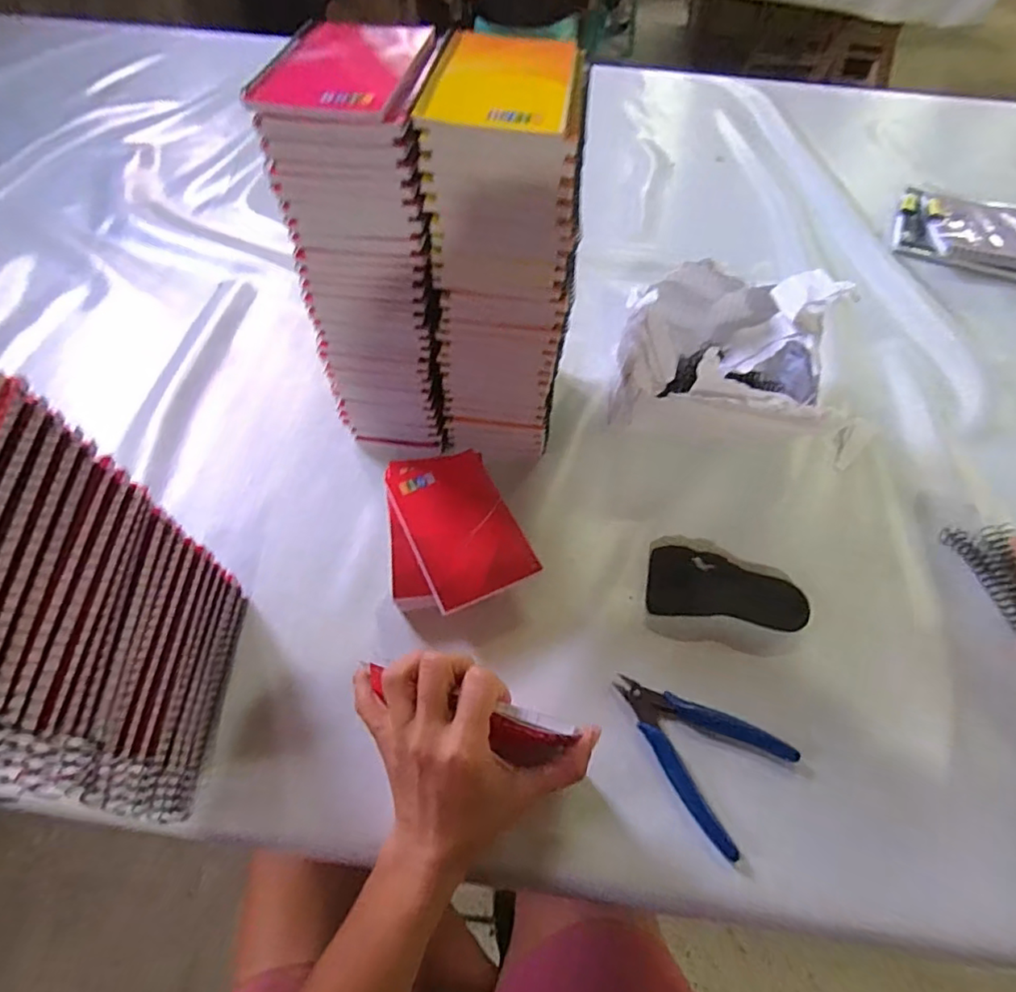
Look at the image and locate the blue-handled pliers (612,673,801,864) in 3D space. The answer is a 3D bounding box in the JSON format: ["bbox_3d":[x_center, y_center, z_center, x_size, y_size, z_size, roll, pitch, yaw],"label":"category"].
[{"bbox_3d":[0.127,0.166,0.395,0.082,0.009,0.117,-38,64,-23],"label":"blue-handled pliers"}]

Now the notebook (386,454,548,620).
[{"bbox_3d":[-0.040,0.018,0.460,0.082,0.006,0.142,-20,57,-12],"label":"notebook"}]

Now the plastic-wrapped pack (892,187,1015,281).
[{"bbox_3d":[0.636,-0.329,0.728,0.250,0.050,0.132,21,58,13],"label":"plastic-wrapped pack"}]

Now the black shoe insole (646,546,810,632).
[{"bbox_3d":[0.174,0.074,0.459,0.118,0.015,0.055,8,56,5],"label":"black shoe insole"}]

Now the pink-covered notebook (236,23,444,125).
[{"bbox_3d":[-0.101,-0.268,0.357,0.096,0.012,0.123,9,56,5],"label":"pink-covered notebook"}]

